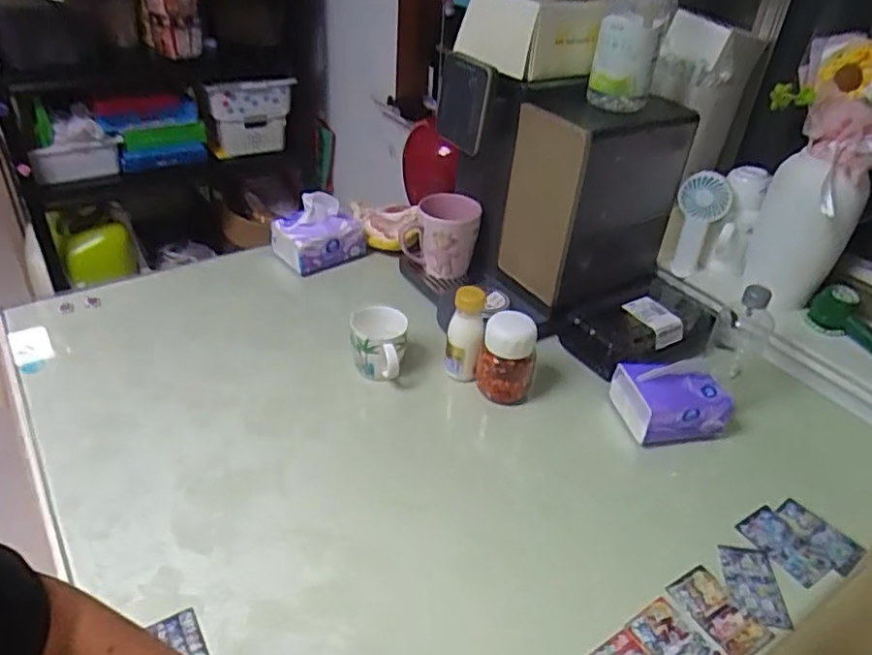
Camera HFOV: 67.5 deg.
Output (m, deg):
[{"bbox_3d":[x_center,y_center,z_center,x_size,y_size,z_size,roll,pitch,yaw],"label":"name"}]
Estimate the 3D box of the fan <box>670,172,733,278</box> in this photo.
[{"bbox_3d":[0.414,-0.162,1.044,0.074,0.182,0.033,20,39,19],"label":"fan"}]

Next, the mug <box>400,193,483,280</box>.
[{"bbox_3d":[0.005,-0.153,1.084,0.124,0.124,0.099,5,36,-1],"label":"mug"}]

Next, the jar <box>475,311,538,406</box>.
[{"bbox_3d":[0.097,0.043,0.889,0.076,0.126,0.071,4,36,-3],"label":"jar"}]

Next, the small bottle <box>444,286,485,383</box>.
[{"bbox_3d":[0.038,0.012,0.906,0.051,0.137,0.049,4,36,-3],"label":"small bottle"}]

